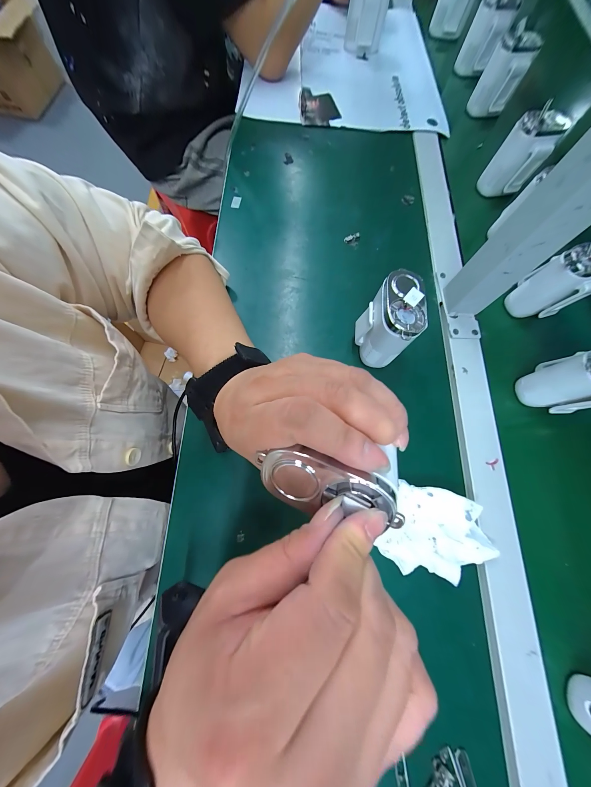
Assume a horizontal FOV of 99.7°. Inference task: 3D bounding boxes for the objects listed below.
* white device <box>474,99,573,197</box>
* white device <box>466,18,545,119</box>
[{"bbox_3d":[0.313,-0.334,0.348,0.057,0.082,0.051,31,75,7],"label":"white device"},{"bbox_3d":[0.331,-0.506,0.400,0.060,0.092,0.023,19,74,3],"label":"white device"}]

